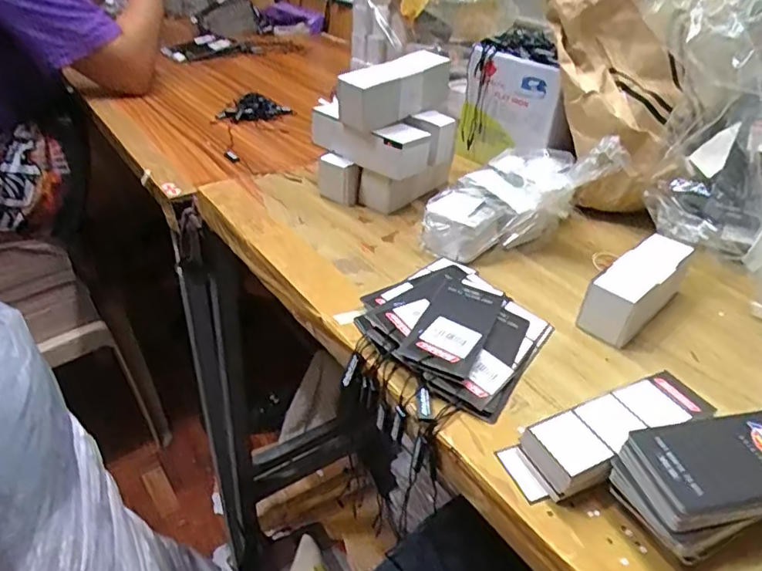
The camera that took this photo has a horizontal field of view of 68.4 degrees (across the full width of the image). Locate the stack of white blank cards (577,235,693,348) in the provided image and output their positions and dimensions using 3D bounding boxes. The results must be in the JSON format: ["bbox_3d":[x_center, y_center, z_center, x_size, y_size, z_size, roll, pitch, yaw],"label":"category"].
[{"bbox_3d":[0.209,0.002,0.455,0.039,0.047,0.121,31,43,33],"label":"stack of white blank cards"}]

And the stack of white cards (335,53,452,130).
[{"bbox_3d":[0.017,-0.196,0.559,0.137,0.059,0.035,-27,45,-37],"label":"stack of white cards"}]

